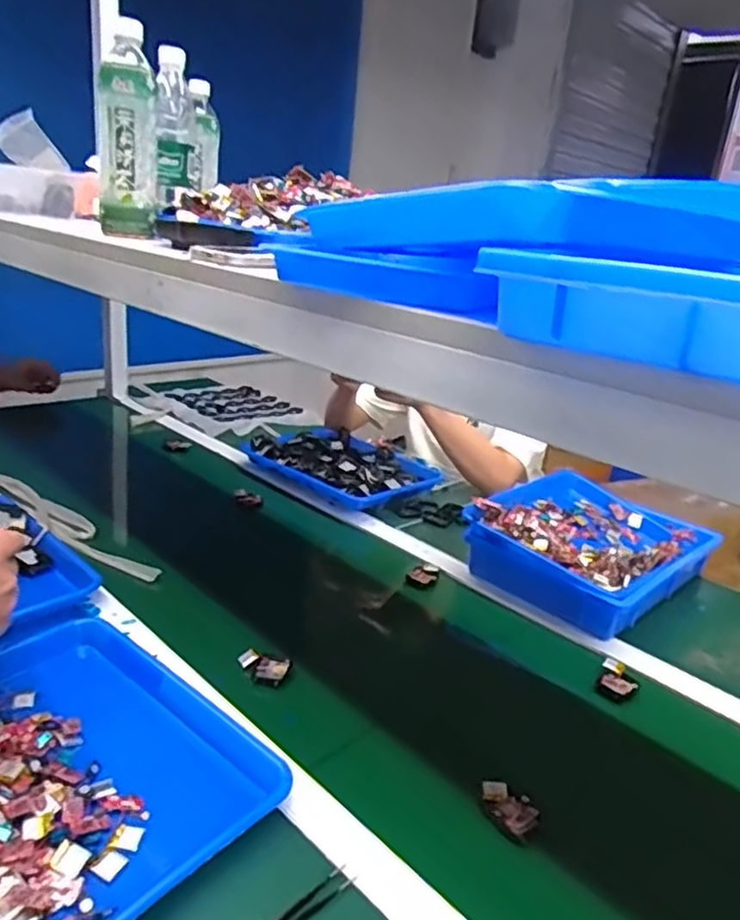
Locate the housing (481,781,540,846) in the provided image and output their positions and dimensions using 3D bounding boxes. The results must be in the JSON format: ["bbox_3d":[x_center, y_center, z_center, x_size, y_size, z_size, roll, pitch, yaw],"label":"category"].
[{"bbox_3d":[0.120,0.303,0.587,0.035,0.017,0.054,-12,27,-40],"label":"housing"}]

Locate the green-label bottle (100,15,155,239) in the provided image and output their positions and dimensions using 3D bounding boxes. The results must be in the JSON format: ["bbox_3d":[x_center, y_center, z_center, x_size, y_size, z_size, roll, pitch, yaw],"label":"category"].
[{"bbox_3d":[-0.275,-0.371,0.764,0.058,0.222,0.073,0,21,-16],"label":"green-label bottle"}]

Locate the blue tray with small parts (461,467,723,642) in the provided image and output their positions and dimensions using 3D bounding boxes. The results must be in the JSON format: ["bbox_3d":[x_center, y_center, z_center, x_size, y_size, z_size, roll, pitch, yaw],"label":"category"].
[{"bbox_3d":[0.331,0.123,1.020,0.269,0.083,0.334,22,26,37],"label":"blue tray with small parts"}]

